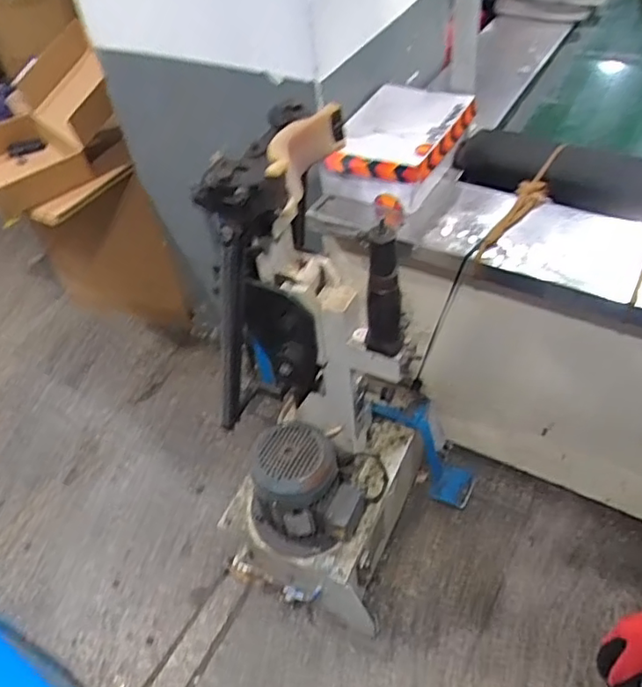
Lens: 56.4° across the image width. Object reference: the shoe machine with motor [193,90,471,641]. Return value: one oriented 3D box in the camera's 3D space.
[{"bbox_3d":[0.055,0.089,1.222,0.499,1.061,0.551,8,48,14],"label":"shoe machine with motor"}]

